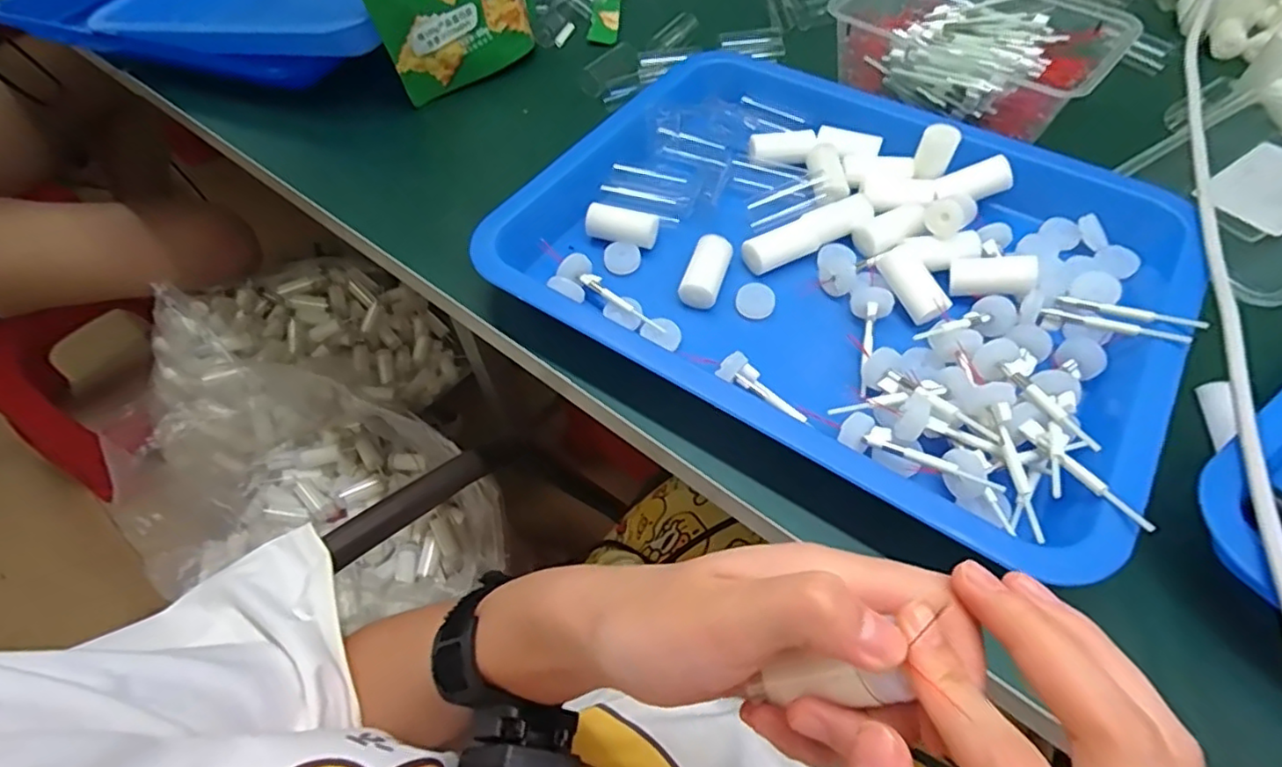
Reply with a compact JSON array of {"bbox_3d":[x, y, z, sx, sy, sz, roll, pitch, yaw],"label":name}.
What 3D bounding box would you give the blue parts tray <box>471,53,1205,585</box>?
[{"bbox_3d":[0.106,-0.070,0.338,0.329,0.031,0.243,29,62,20],"label":"blue parts tray"}]

